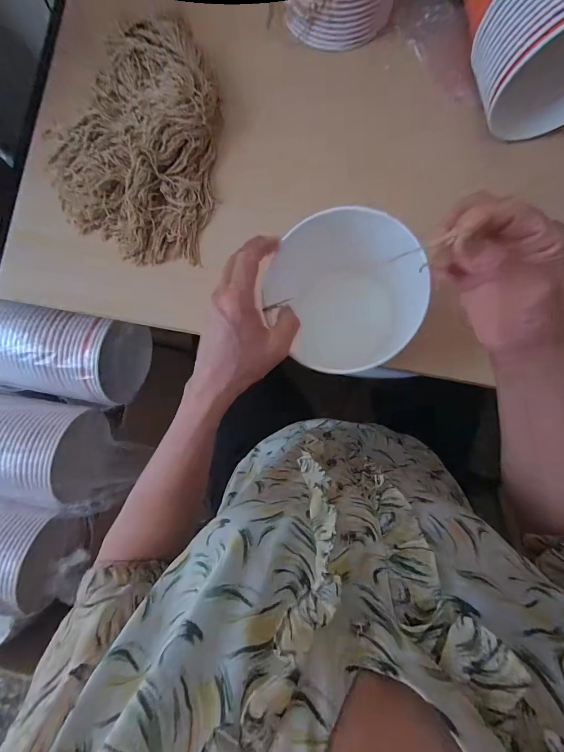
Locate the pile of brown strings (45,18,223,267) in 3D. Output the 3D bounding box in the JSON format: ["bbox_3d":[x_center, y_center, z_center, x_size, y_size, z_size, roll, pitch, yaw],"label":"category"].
[{"bbox_3d":[-0.218,-0.324,0.473,0.251,0.058,0.322,-1,86,2],"label":"pile of brown strings"}]

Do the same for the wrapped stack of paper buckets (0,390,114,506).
[{"bbox_3d":[-0.531,0.103,0.571,0.385,0.138,0.145,9,86,3],"label":"wrapped stack of paper buckets"}]

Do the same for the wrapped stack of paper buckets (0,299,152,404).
[{"bbox_3d":[-0.515,-0.075,0.580,0.506,0.152,0.155,15,87,3],"label":"wrapped stack of paper buckets"}]

